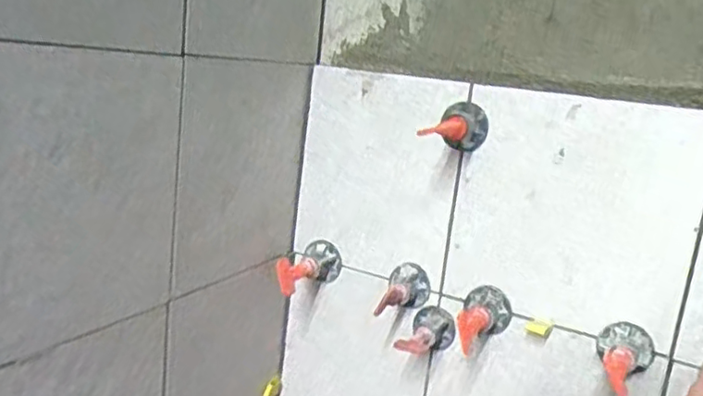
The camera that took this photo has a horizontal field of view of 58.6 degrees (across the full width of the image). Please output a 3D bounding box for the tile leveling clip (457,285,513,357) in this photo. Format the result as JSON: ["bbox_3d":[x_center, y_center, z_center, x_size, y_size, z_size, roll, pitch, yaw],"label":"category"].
[{"bbox_3d":[0.086,0.082,0.409,0.032,0.036,0.050,10,12,15],"label":"tile leveling clip"}]

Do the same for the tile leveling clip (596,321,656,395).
[{"bbox_3d":[0.164,0.098,0.379,0.032,0.034,0.039,13,14,27],"label":"tile leveling clip"}]

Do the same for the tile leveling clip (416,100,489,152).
[{"bbox_3d":[0.066,-0.045,0.400,0.028,0.030,0.051,12,13,26],"label":"tile leveling clip"}]

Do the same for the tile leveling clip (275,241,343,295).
[{"bbox_3d":[-0.031,0.054,0.465,0.029,0.029,0.059,11,13,21],"label":"tile leveling clip"}]

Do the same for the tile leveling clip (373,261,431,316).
[{"bbox_3d":[0.038,0.067,0.439,0.030,0.031,0.042,10,12,14],"label":"tile leveling clip"}]

